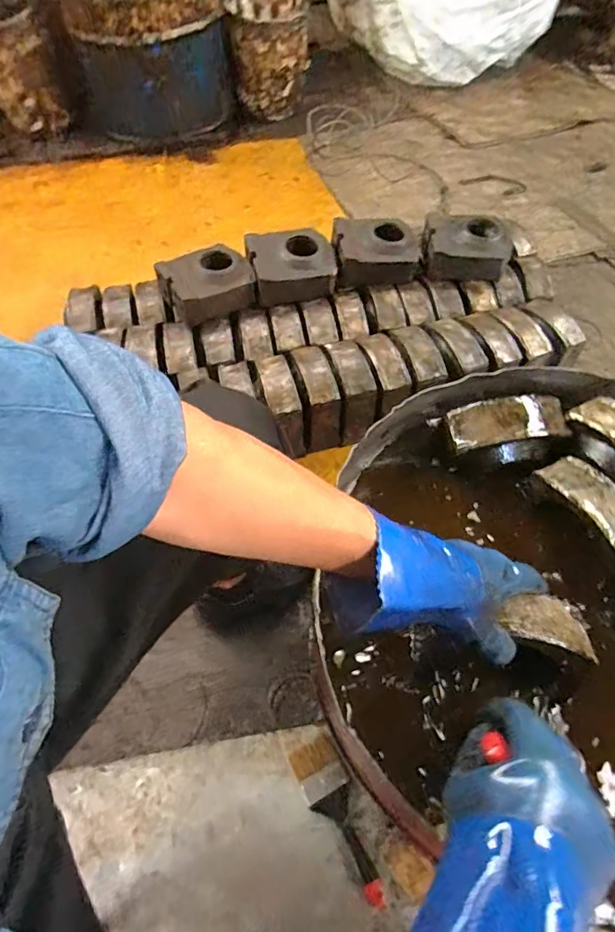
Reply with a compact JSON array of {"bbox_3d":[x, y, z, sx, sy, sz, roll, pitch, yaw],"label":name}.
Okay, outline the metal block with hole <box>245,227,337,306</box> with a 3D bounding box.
[{"bbox_3d":[-0.038,-0.457,1.150,0.182,0.090,0.159,-15,57,-8],"label":"metal block with hole"}]

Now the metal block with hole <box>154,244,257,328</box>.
[{"bbox_3d":[-0.218,-0.400,1.111,0.192,0.086,0.144,-16,57,-9],"label":"metal block with hole"}]

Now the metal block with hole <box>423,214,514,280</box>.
[{"bbox_3d":[0.365,-0.509,1.170,0.190,0.087,0.146,3,56,3],"label":"metal block with hole"}]

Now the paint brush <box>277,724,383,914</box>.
[{"bbox_3d":[0.035,0.477,0.704,0.066,0.027,0.229,-20,58,-12],"label":"paint brush"}]

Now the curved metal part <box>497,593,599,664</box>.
[{"bbox_3d":[0.236,0.151,0.493,0.097,0.011,0.055,19,49,-8],"label":"curved metal part"}]

